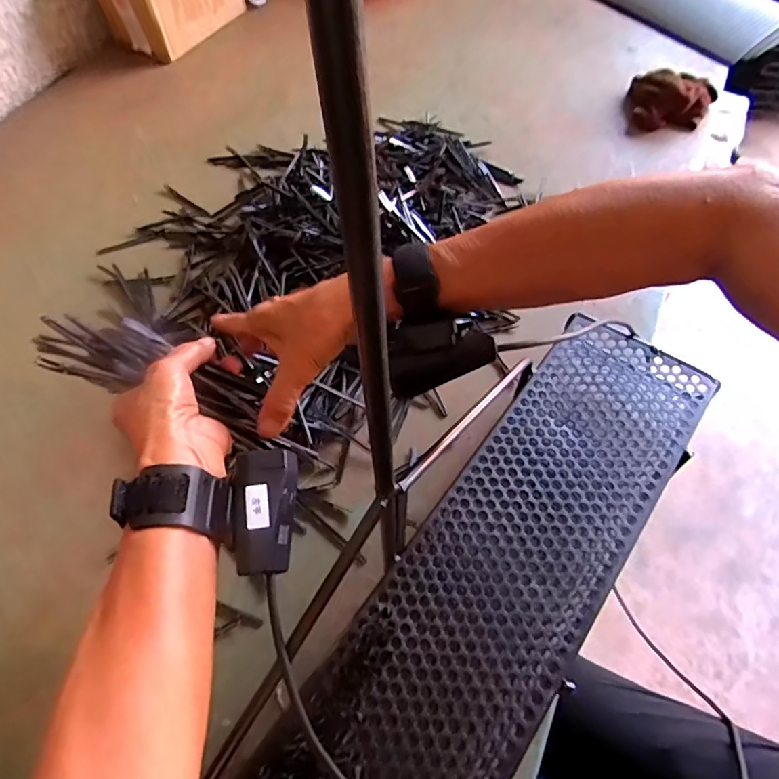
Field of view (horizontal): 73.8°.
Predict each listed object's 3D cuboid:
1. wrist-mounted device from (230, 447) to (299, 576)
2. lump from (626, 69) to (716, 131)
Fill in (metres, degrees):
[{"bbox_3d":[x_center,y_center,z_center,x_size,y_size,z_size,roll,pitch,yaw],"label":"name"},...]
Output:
[{"bbox_3d":[-0.072,0.071,0.301,0.034,0.021,0.069,-2,59,0],"label":"wrist-mounted device"},{"bbox_3d":[0.413,-0.425,0.764,0.122,0.060,0.077,17,63,11],"label":"lump"}]

